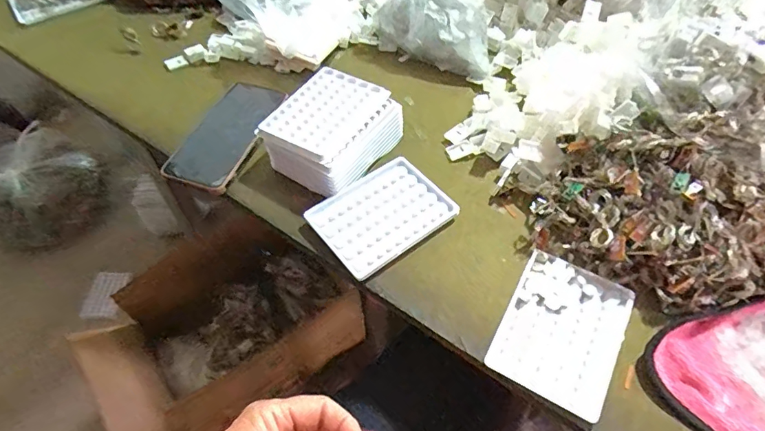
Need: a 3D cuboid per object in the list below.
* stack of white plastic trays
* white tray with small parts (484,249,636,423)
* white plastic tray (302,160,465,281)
[{"bbox_3d":[-0.053,-0.088,0.506,0.103,0.061,0.130,30,58,20],"label":"stack of white plastic trays"},{"bbox_3d":[0.155,0.096,0.403,0.094,0.016,0.122,25,56,17],"label":"white tray with small parts"},{"bbox_3d":[0.000,-0.001,0.471,0.126,0.020,0.092,-32,60,-23],"label":"white plastic tray"}]

